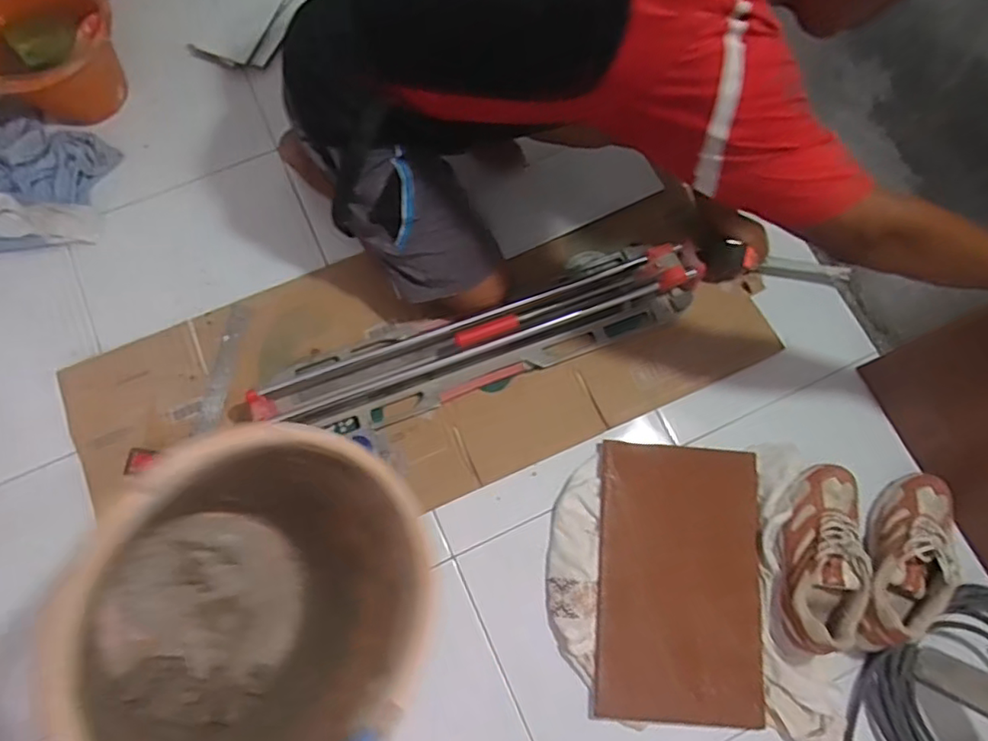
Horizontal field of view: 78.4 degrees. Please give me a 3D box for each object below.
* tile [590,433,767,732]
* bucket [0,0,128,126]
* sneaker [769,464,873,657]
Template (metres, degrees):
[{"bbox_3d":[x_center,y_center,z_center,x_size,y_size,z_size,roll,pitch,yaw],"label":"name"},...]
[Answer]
[{"bbox_3d":[0.286,0.317,0.925,0.241,0.010,0.395,5,77,0],"label":"tile"},{"bbox_3d":[-0.772,-0.541,1.070,0.253,0.177,0.253,0,75,-1],"label":"bucket"},{"bbox_3d":[0.485,0.272,0.894,0.116,0.097,0.280,13,75,3],"label":"sneaker"}]

